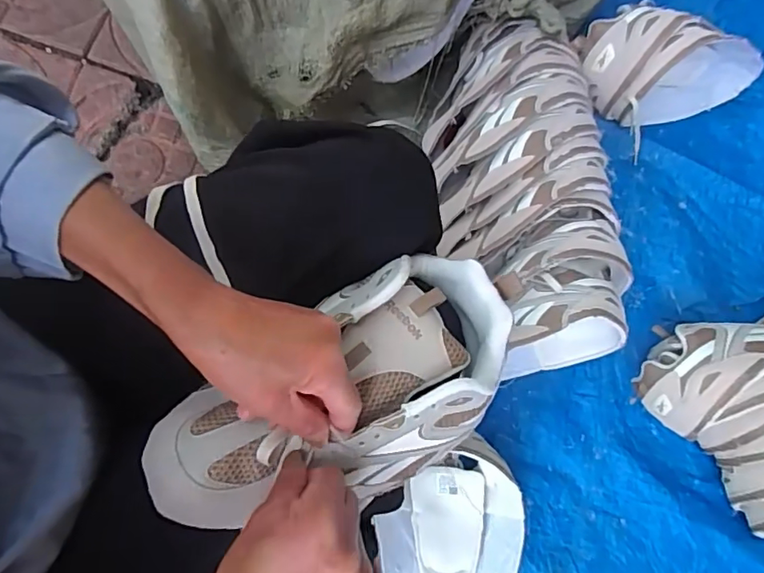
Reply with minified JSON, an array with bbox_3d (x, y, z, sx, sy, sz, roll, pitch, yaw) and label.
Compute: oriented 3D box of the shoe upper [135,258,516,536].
[{"bbox_3d":[-0.023,0.072,0.346,0.249,0.072,0.124,-28,74,-13],"label":"shoe upper"}]

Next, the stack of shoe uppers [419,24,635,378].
[{"bbox_3d":[0.177,-0.118,0.669,0.210,0.141,0.449,-11,86,-5],"label":"stack of shoe uppers"}]

